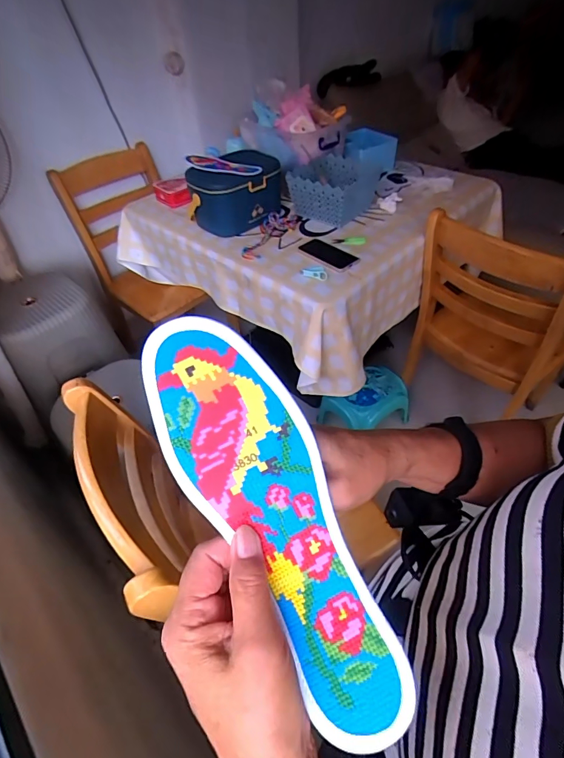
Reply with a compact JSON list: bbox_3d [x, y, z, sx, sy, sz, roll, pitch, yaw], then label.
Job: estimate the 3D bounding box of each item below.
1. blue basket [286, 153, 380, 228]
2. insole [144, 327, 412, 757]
[{"bbox_3d":[0.176,-0.635,1.303,0.228,0.115,0.304,27,54,26],"label":"blue basket"},{"bbox_3d":[-0.002,0.077,0.221,0.070,0.036,0.231,-27,89,-20],"label":"insole"}]

